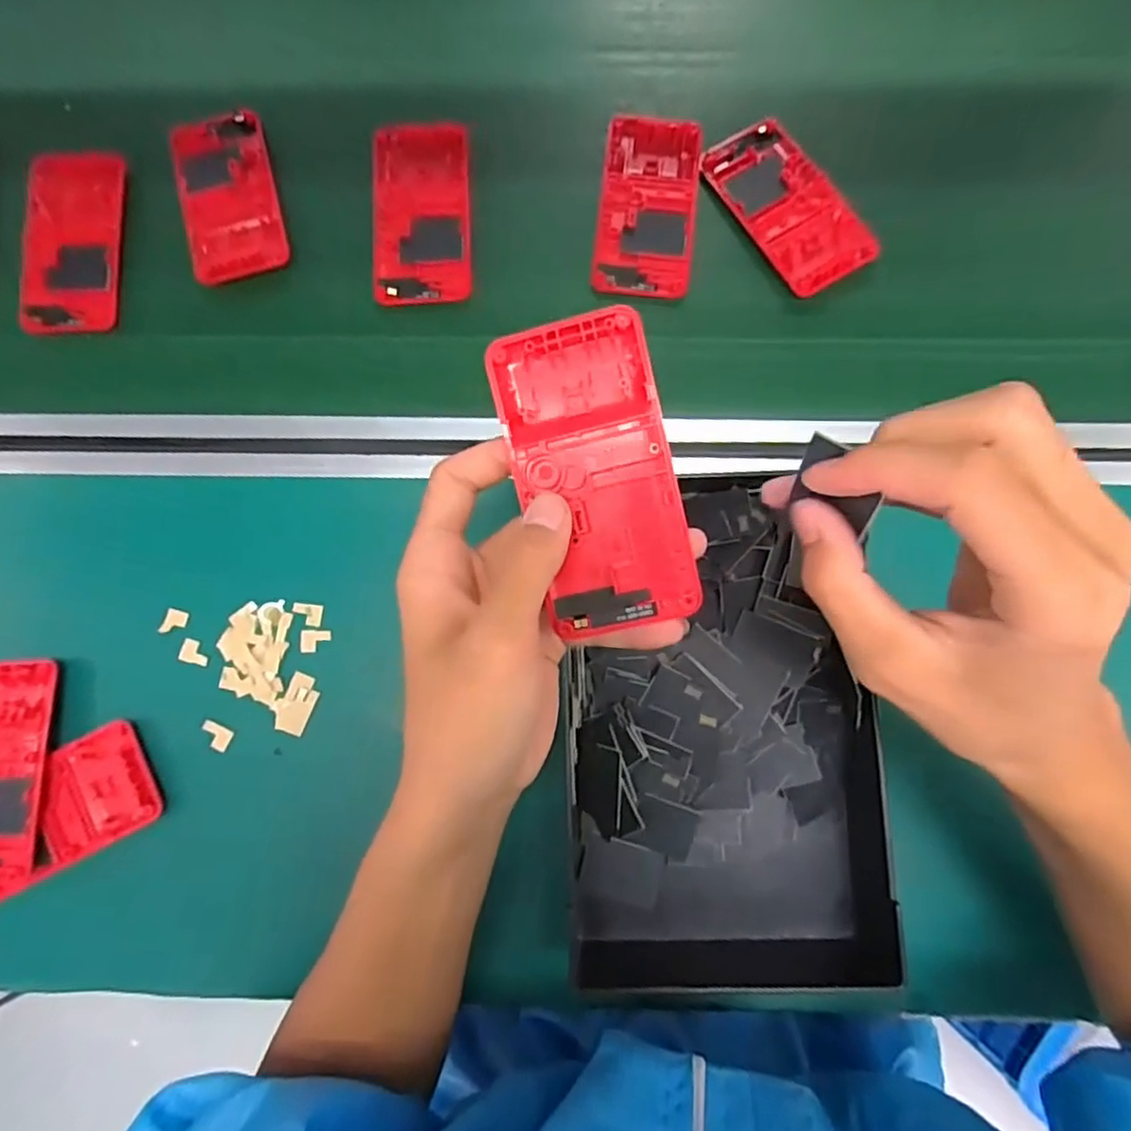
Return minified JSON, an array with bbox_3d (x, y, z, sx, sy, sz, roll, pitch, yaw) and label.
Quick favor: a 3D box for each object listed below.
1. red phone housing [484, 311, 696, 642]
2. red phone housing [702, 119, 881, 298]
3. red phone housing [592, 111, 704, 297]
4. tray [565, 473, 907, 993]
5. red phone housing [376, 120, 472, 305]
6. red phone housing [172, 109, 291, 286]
[{"bbox_3d":[0.012,-0.034,0.260,0.059,0.015,0.121,-16,95,-2],"label":"red phone housing"},{"bbox_3d":[0.143,-0.234,0.428,0.060,0.011,0.123,-31,82,-4],"label":"red phone housing"},{"bbox_3d":[0.054,-0.234,0.431,0.062,0.010,0.121,7,81,2],"label":"red phone housing"},{"bbox_3d":[0.086,0.094,0.349,0.164,0.036,0.274,-2,93,-2],"label":"tray"},{"bbox_3d":[-0.093,-0.233,0.435,0.062,0.012,0.125,-2,81,0],"label":"red phone housing"},{"bbox_3d":[-0.223,-0.246,0.439,0.060,0.012,0.123,-16,81,-2],"label":"red phone housing"}]

